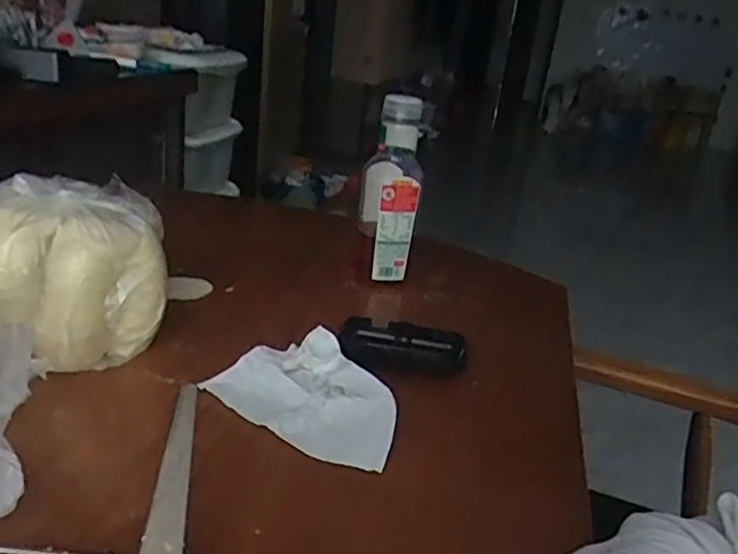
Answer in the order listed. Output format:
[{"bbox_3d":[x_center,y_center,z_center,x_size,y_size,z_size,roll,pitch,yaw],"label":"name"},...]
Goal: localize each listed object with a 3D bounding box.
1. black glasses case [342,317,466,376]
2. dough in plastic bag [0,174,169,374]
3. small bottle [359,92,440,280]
[{"bbox_3d":[0.029,0.061,0.587,0.107,0.023,0.046,8,24,1],"label":"black glasses case"},{"bbox_3d":[-0.240,-0.012,0.542,0.136,0.119,0.135,-4,26,-24],"label":"dough in plastic bag"},{"bbox_3d":[0.026,-0.089,0.721,0.061,0.202,0.077,3,24,-9],"label":"small bottle"}]

